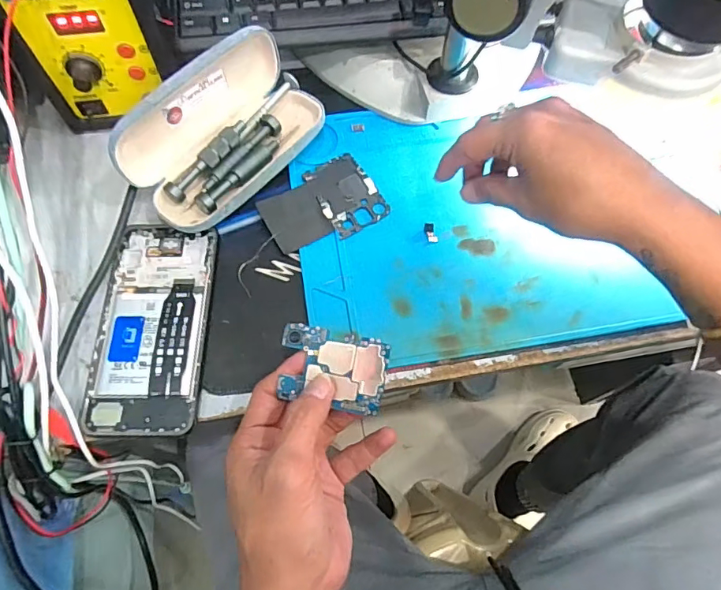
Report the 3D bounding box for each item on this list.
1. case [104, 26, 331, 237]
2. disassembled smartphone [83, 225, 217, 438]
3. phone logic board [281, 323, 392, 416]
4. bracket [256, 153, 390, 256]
[{"bbox_3d":[-0.105,-0.131,0.387,0.087,0.066,0.161,40,72,14],"label":"case"},{"bbox_3d":[-0.149,0.020,0.358,0.075,0.011,0.157,0,67,-2],"label":"disassembled smartphone"},{"bbox_3d":[-0.017,0.045,0.307,0.066,0.004,0.044,13,87,4],"label":"phone logic board"},{"bbox_3d":[-0.031,-0.073,0.402,0.093,0.006,0.068,-29,71,-12],"label":"bracket"}]

